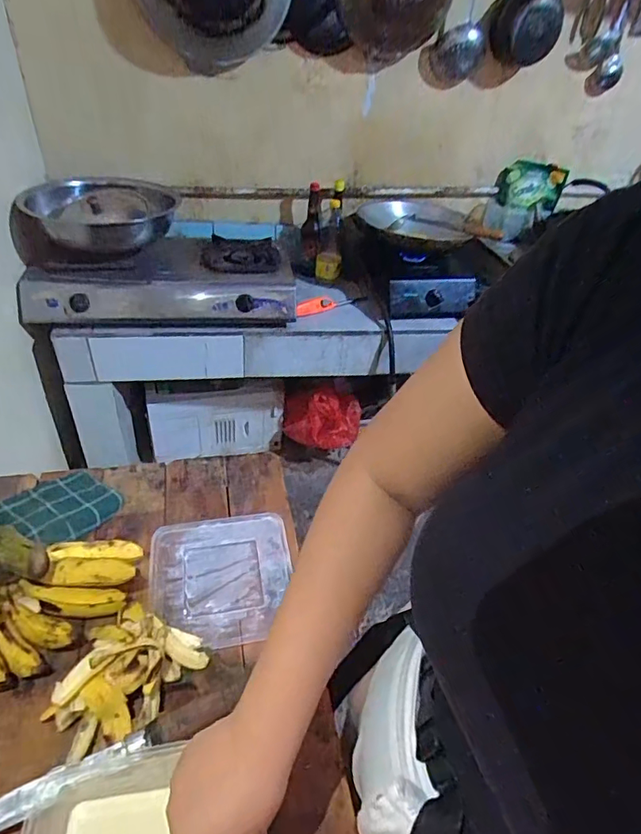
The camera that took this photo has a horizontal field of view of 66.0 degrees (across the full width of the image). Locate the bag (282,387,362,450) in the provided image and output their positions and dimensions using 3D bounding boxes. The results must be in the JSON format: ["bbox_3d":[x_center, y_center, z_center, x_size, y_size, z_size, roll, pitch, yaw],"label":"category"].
[{"bbox_3d":[0.005,-0.001,1.727,0.253,0.199,0.181,0,40,-8],"label":"bag"}]

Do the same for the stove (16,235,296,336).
[{"bbox_3d":[-0.432,-0.414,1.414,0.714,0.148,0.393,-6,41,-15],"label":"stove"}]

